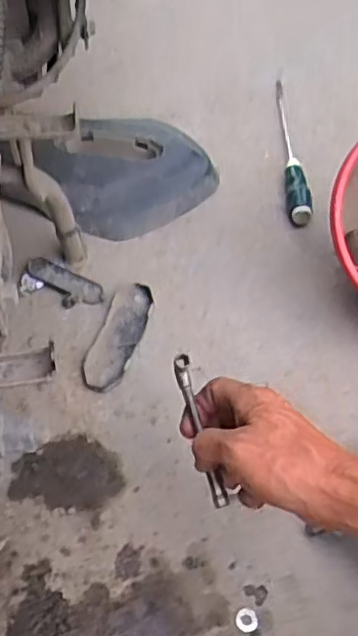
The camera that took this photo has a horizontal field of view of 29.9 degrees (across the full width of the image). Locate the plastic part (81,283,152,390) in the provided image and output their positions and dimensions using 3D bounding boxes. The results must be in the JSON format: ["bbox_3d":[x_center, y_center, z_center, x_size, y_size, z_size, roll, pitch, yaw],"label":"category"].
[{"bbox_3d":[-0.064,0.017,0.710,0.045,0.010,0.129,16,56,11],"label":"plastic part"}]

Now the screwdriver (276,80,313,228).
[{"bbox_3d":[0.149,-0.232,0.880,0.028,0.029,0.284,1,55,0],"label":"screwdriver"}]

